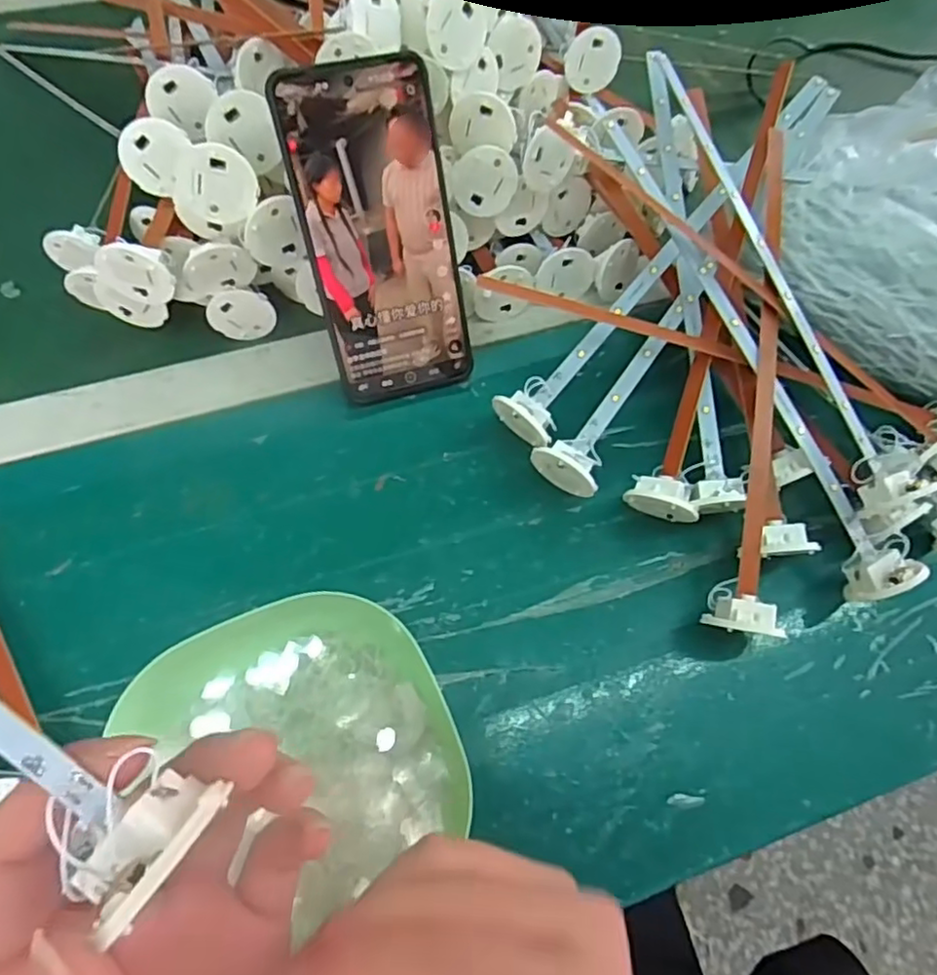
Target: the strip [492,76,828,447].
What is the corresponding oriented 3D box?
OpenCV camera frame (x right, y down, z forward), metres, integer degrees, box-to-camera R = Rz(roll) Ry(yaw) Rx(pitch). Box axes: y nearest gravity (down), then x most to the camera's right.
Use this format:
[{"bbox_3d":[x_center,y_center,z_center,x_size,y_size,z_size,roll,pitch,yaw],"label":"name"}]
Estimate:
[{"bbox_3d":[0.122,-0.139,0.380,0.032,0.033,0.293,39,80,15],"label":"strip"}]

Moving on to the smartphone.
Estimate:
[{"bbox_3d":[-0.045,-0.128,0.340,0.077,0.164,0.004,-16,29,-11],"label":"smartphone"}]

